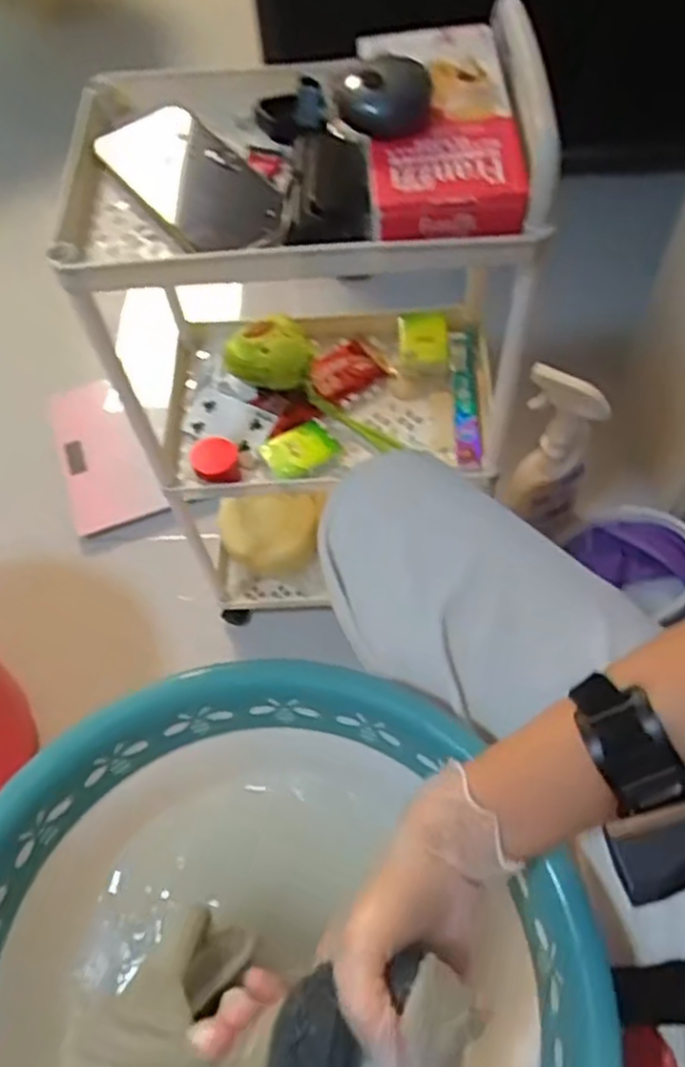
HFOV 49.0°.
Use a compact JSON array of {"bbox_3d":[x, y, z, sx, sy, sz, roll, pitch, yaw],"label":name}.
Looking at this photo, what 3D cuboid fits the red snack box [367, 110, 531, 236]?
[{"bbox_3d":[0.063,-0.214,0.459,0.088,0.030,0.087,-3,59,2],"label":"red snack box"}]

